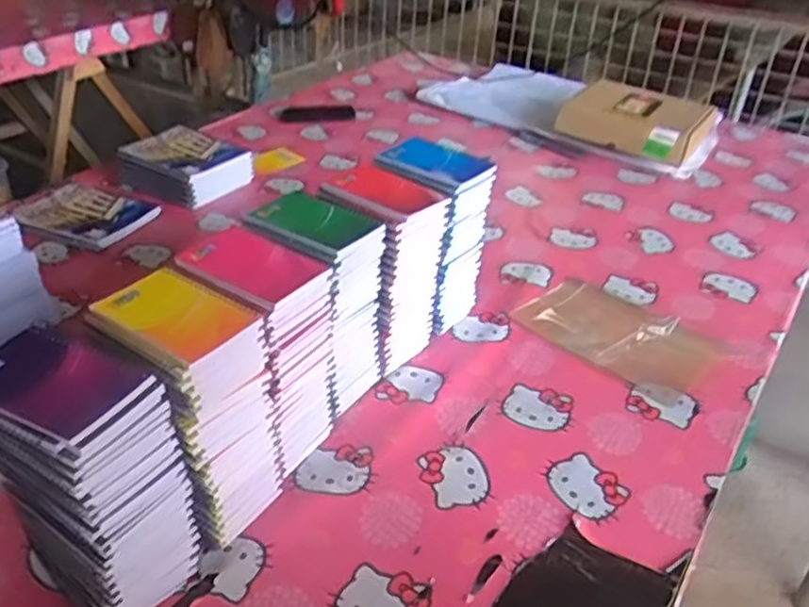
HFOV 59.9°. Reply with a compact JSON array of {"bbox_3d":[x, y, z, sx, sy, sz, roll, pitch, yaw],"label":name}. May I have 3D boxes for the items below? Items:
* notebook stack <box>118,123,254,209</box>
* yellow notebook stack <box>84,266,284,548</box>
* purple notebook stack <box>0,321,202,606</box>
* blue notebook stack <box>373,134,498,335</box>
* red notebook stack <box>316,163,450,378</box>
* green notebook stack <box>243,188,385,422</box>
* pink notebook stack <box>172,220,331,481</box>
[{"bbox_3d":[-0.406,-0.255,1.306,0.215,0.069,0.159,22,40,28],"label":"notebook stack"},{"bbox_3d":[-0.194,0.098,0.661,0.129,0.229,0.100,26,42,32],"label":"yellow notebook stack"},{"bbox_3d":[-0.262,0.146,0.589,0.135,0.231,0.112,22,40,28],"label":"purple notebook stack"},{"bbox_3d":[0.036,-0.083,0.943,0.139,0.232,0.113,26,42,32],"label":"blue notebook stack"},{"bbox_3d":[-0.026,-0.035,0.867,0.127,0.231,0.109,27,42,33],"label":"red notebook stack"},{"bbox_3d":[-0.092,0.004,0.809,0.105,0.232,0.133,-29,44,-36],"label":"green notebook stack"},{"bbox_3d":[-0.143,0.053,0.726,0.125,0.228,0.111,20,39,26],"label":"pink notebook stack"}]

